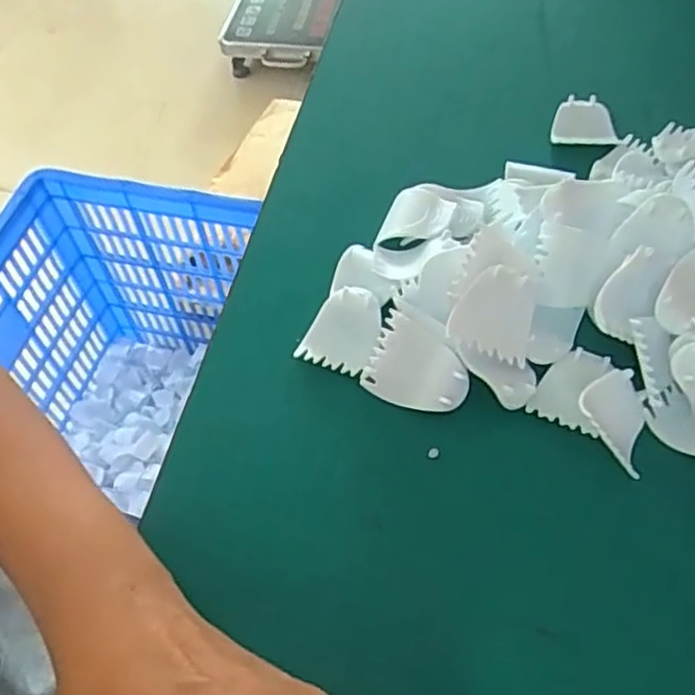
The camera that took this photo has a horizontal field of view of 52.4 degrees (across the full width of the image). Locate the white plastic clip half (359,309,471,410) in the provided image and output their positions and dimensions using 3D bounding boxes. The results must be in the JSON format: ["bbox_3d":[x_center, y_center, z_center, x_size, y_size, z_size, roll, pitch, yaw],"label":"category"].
[{"bbox_3d":[0.035,0.008,0.338,0.047,0.005,0.043,21,86,12],"label":"white plastic clip half"}]

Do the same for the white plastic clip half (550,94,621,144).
[{"bbox_3d":[0.149,-0.145,0.449,0.038,0.009,0.046,3,54,8],"label":"white plastic clip half"}]

